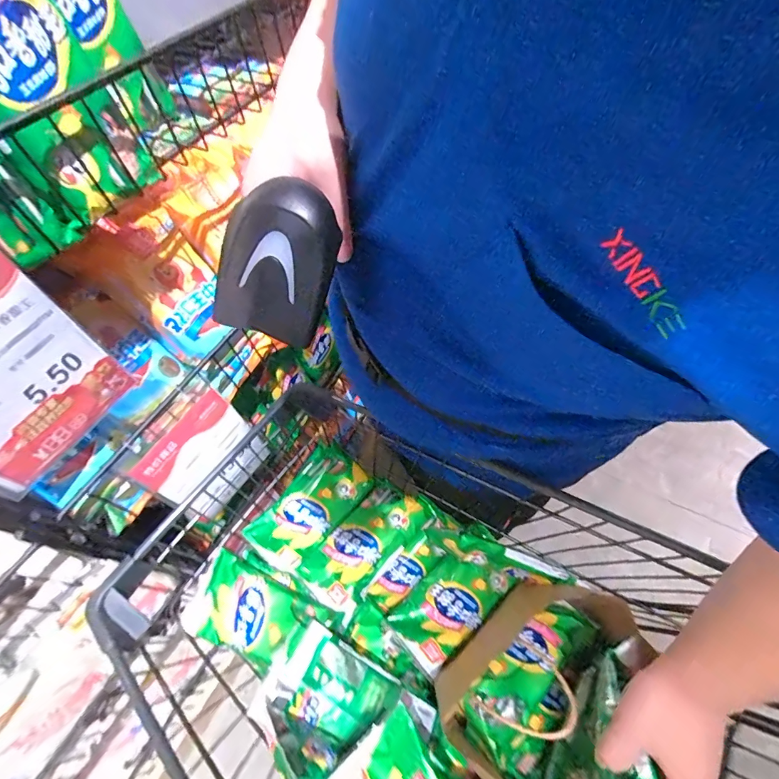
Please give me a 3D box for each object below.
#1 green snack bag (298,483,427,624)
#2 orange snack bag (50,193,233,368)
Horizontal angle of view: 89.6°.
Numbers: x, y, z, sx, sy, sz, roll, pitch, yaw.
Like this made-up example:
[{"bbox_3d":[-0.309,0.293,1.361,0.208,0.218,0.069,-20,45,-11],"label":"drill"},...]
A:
[{"bbox_3d":[-0.037,0.233,0.593,0.098,0.041,0.186,34,66,22],"label":"green snack bag"},{"bbox_3d":[-0.286,-0.138,0.504,0.041,0.180,0.127,4,57,50],"label":"orange snack bag"}]

